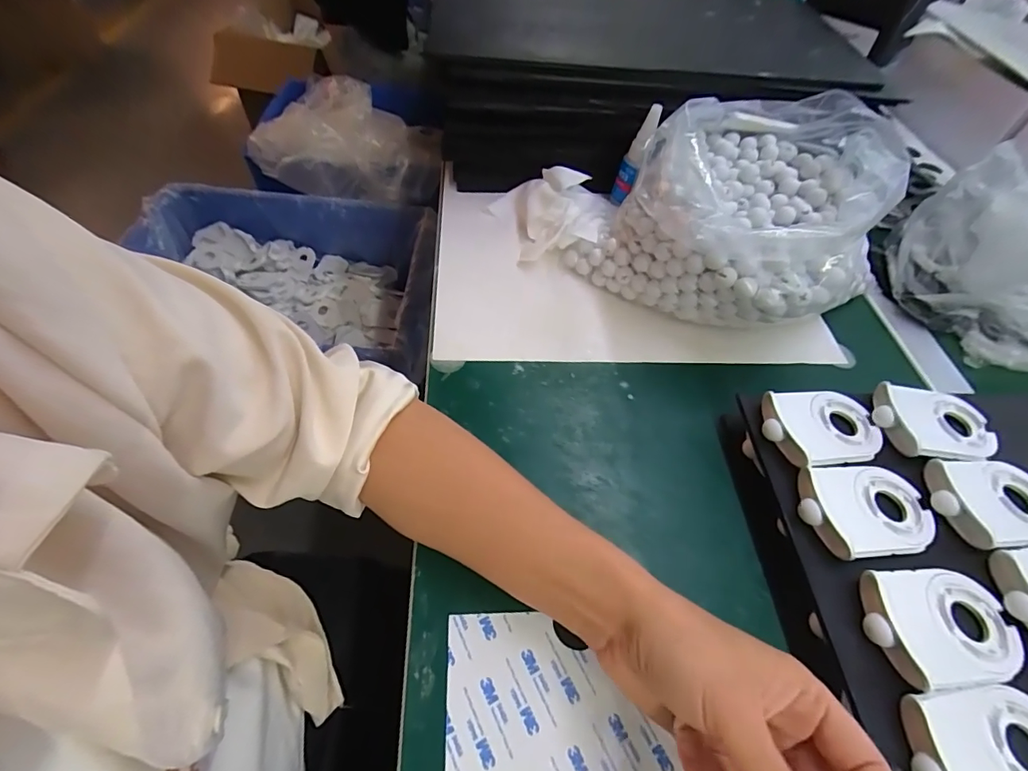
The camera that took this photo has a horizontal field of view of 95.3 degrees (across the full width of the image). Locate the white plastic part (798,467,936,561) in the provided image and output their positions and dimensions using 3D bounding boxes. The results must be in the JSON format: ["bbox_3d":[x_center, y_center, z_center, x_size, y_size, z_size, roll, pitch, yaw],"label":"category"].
[{"bbox_3d":[0.229,0.077,0.301,0.091,0.010,0.058,-2,54,-7],"label":"white plastic part"}]

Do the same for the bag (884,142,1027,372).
[{"bbox_3d":[0.479,-0.123,0.447,0.146,0.122,0.176,-33,63,-26],"label":"bag"}]

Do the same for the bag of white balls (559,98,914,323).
[{"bbox_3d":[0.219,-0.163,0.439,0.232,0.138,0.243,34,58,18],"label":"bag of white balls"}]

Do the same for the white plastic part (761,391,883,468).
[{"bbox_3d":[0.222,0.026,0.333,0.089,0.014,0.057,-7,55,-11],"label":"white plastic part"}]

